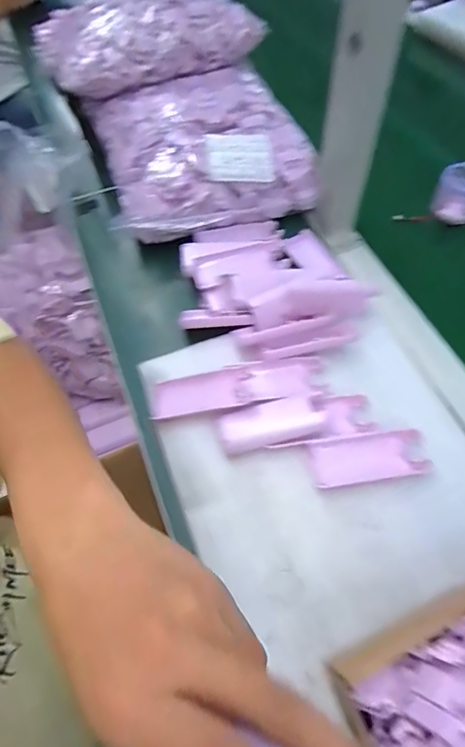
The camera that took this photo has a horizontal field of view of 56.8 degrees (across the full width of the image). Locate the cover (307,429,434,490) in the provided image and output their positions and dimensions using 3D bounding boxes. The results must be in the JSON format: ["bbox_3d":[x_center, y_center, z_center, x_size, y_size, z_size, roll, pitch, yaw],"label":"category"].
[{"bbox_3d":[0.125,0.078,0.394,0.101,0.010,0.042,-8,60,-2],"label":"cover"}]

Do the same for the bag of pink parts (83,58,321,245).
[{"bbox_3d":[-0.044,-0.312,0.582,0.262,0.082,0.252,-17,61,-7],"label":"bag of pink parts"}]

